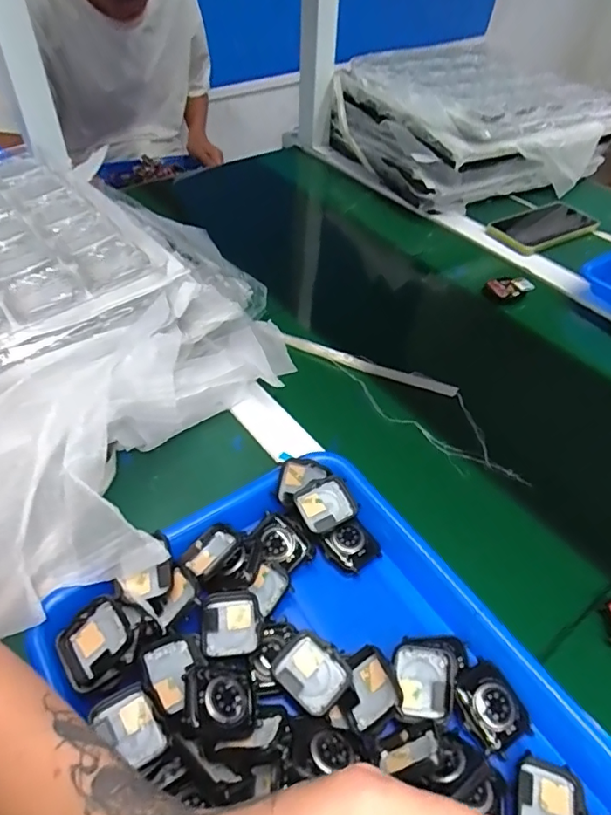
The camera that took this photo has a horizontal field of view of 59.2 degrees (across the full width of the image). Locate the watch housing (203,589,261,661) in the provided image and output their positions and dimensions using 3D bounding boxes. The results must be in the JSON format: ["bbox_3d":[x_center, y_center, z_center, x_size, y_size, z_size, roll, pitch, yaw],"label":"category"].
[{"bbox_3d":[-0.048,0.140,0.345,0.037,0.009,0.042,-9,47,-9],"label":"watch housing"}]

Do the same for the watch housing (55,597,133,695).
[{"bbox_3d":[-0.125,0.143,0.322,0.045,0.015,0.043,-37,66,-16],"label":"watch housing"}]

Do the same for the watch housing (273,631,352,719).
[{"bbox_3d":[0.004,0.163,0.329,0.042,0.007,0.035,35,55,27],"label":"watch housing"}]

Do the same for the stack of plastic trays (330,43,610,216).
[{"bbox_3d":[0.260,-0.449,0.864,0.359,0.165,0.324,-21,57,-21],"label":"stack of plastic trays"}]

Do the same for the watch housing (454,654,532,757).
[{"bbox_3d":[0.110,0.179,0.322,0.034,0.011,0.044,-22,51,-20],"label":"watch housing"}]

